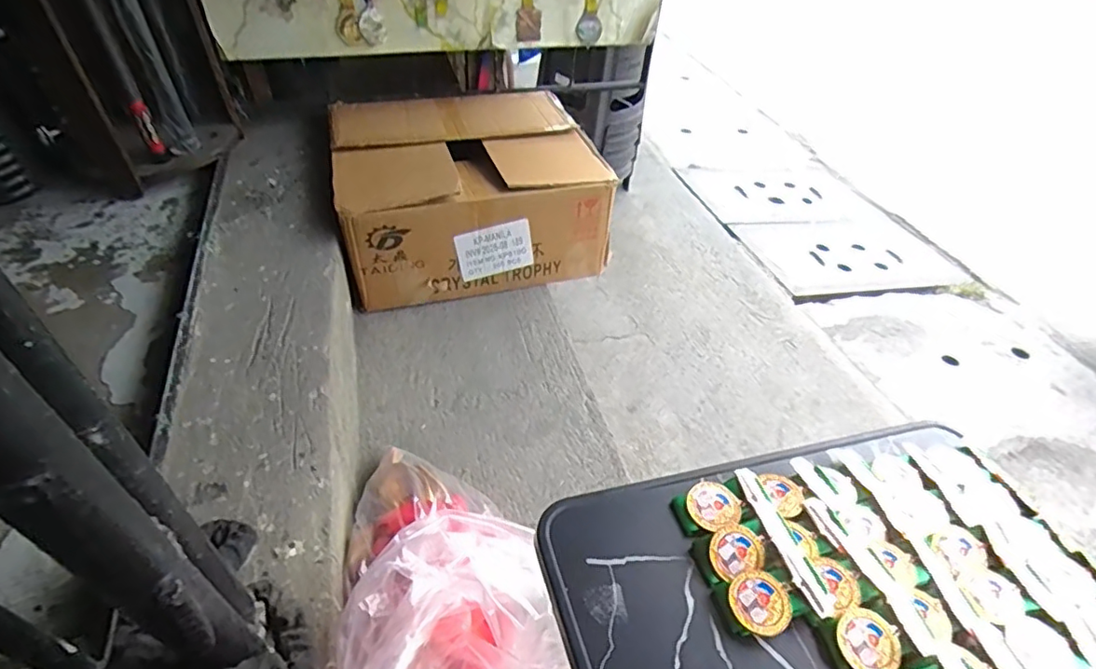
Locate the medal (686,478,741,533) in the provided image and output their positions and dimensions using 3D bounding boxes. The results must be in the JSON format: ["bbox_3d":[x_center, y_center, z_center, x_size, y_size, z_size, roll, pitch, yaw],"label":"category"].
[{"bbox_3d":[0.119,0.122,0.414,0.038,0.006,0.038,2,45,-2],"label":"medal"}]

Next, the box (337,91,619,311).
[{"bbox_3d":[-0.186,-0.351,1.358,0.568,0.253,0.488,-8,47,-12],"label":"box"}]

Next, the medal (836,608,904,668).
[{"bbox_3d":[0.197,0.187,0.350,0.041,0.004,0.035,-18,49,-20],"label":"medal"}]

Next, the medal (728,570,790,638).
[{"bbox_3d":[0.134,0.168,0.361,0.039,0.005,0.036,2,45,-2],"label":"medal"}]

